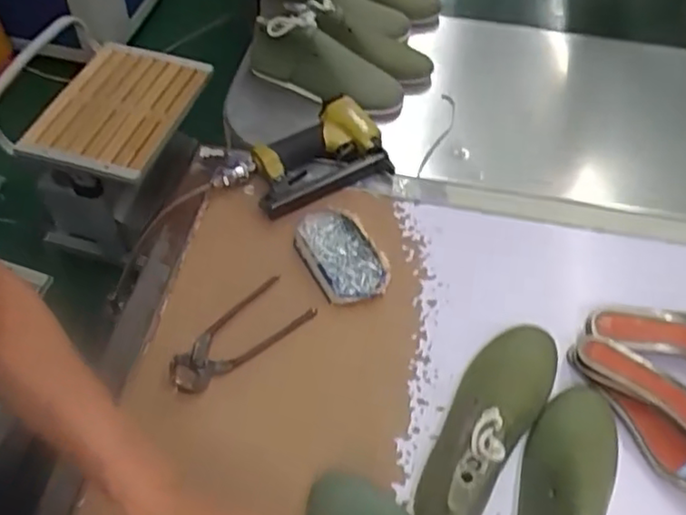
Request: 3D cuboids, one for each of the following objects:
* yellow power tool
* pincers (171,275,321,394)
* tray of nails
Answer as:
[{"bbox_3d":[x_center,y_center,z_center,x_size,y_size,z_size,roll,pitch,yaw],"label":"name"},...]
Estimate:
[{"bbox_3d":[-0.054,-0.129,0.863,0.227,0.047,0.133,-27,59,-21],"label":"yellow power tool"},{"bbox_3d":[-0.121,0.082,0.715,0.171,0.025,0.071,-35,62,-25],"label":"pincers"},{"bbox_3d":[-0.003,-0.005,0.783,0.089,0.020,0.138,-21,57,-18],"label":"tray of nails"}]

